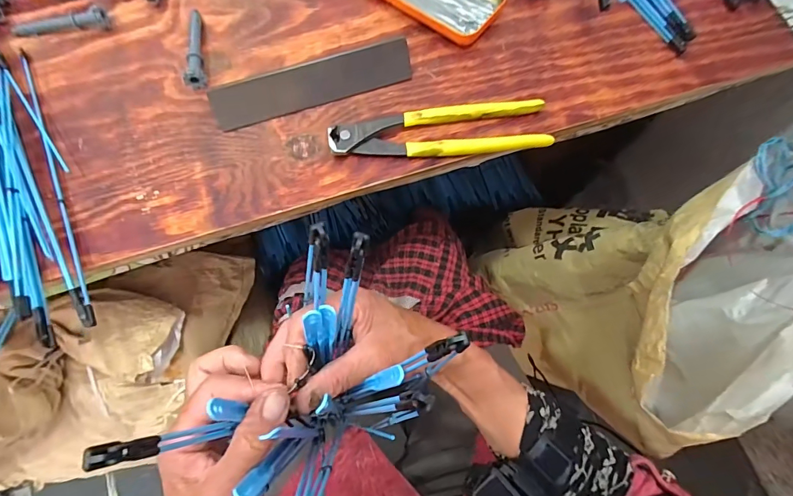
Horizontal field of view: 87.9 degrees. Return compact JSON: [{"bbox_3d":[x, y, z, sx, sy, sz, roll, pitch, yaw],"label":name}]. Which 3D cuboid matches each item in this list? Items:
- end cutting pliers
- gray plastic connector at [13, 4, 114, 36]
[{"bbox_3d":[0.041,-0.105,0.381,0.198,0.017,0.049,-8,72,-2],"label":"end cutting pliers"},{"bbox_3d":[-0.344,-0.233,0.420,0.094,0.019,0.015,-5,72,-1],"label":"gray plastic connector"}]

